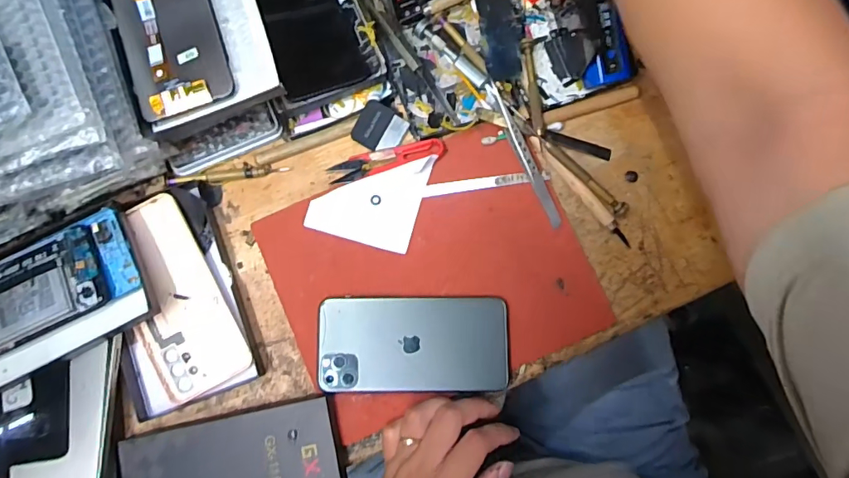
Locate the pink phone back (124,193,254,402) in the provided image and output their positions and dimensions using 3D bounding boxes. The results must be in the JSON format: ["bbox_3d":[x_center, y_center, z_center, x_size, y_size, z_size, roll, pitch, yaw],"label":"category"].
[{"bbox_3d":[-0.207,0.047,0.393,0.070,0.006,0.162,-24,89,-9],"label":"pink phone back"}]

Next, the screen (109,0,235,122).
[{"bbox_3d":[-0.195,-0.169,0.348,0.070,0.011,0.157,-19,83,-4],"label":"screen"}]

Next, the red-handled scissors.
[{"bbox_3d":[-0.033,-0.068,0.410,0.101,0.006,0.021,-14,83,-3],"label":"red-handled scissors"}]

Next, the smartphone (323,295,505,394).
[{"bbox_3d":[-0.008,0.084,0.383,0.149,0.012,0.074,-1,82,-1],"label":"smartphone"}]

